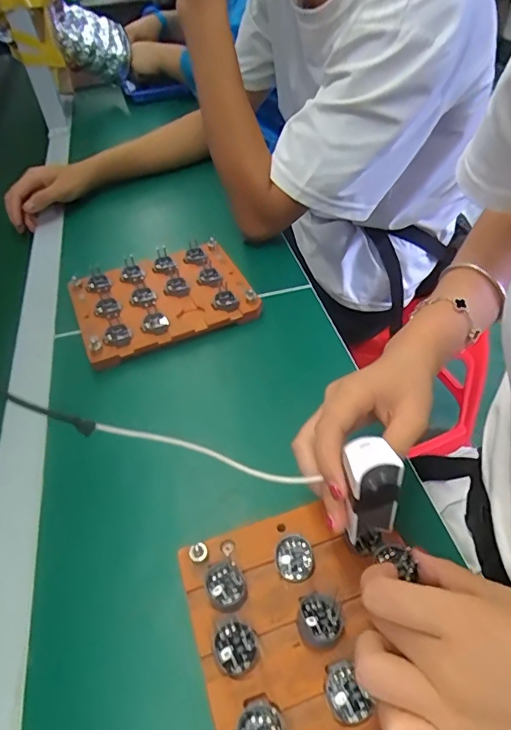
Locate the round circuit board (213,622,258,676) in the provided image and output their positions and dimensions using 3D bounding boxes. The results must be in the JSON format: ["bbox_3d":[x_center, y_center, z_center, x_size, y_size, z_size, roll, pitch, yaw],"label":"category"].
[{"bbox_3d":[-0.011,0.169,0.284,0.026,0.005,0.026,11,51,-14],"label":"round circuit board"}]

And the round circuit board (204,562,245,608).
[{"bbox_3d":[-0.020,0.143,0.309,0.023,0.009,0.029,-21,49,-16],"label":"round circuit board"}]

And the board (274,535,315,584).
[{"bbox_3d":[0.026,0.130,0.318,0.026,0.010,0.027,-1,47,1],"label":"board"}]

